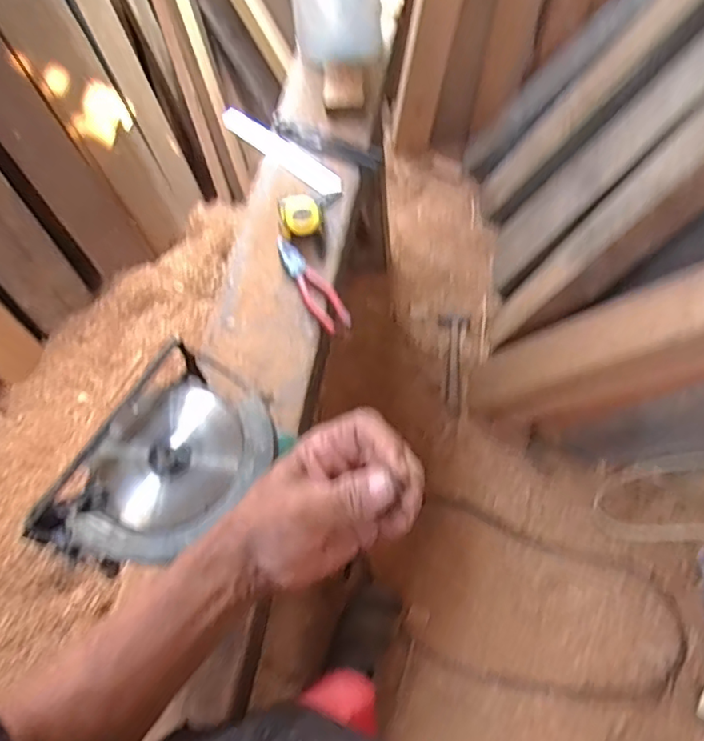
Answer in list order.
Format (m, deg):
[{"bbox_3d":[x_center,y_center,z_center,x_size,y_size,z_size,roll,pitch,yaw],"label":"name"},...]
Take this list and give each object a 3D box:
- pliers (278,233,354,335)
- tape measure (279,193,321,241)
[{"bbox_3d":[-0.065,-0.142,0.959,0.053,0.025,0.197,-26,68,-11],"label":"pliers"},{"bbox_3d":[-0.088,-0.258,0.992,0.068,0.042,0.071,0,65,0],"label":"tape measure"}]

